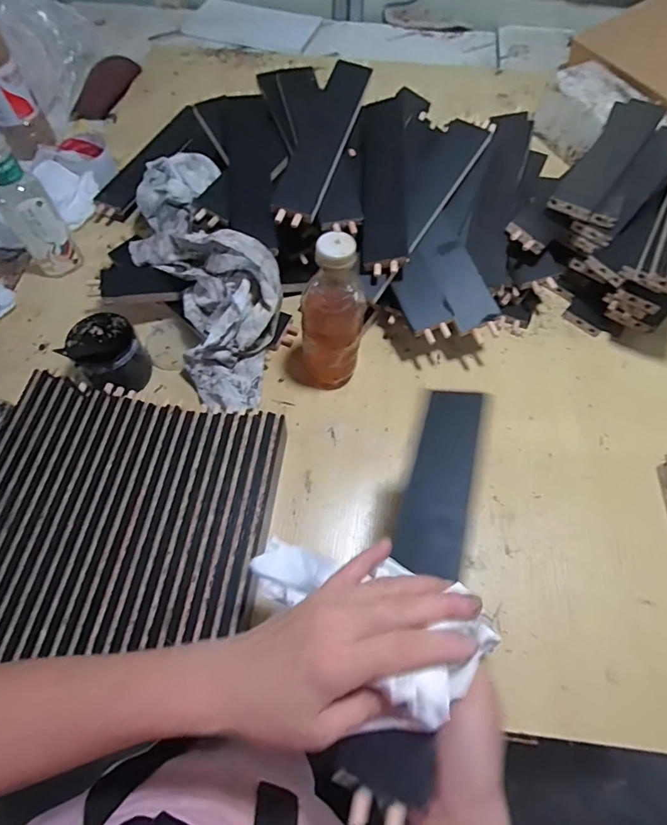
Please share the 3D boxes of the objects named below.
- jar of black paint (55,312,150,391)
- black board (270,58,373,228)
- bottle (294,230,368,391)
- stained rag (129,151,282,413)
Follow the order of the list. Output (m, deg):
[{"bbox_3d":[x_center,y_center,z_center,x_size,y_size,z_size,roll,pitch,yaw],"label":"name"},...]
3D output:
[{"bbox_3d":[-0.275,-0.069,0.590,0.080,0.073,0.079,0,64,0],"label":"jar of black paint"},{"bbox_3d":[-0.015,-0.369,0.640,0.061,0.019,0.304,15,69,11],"label":"black board"},{"bbox_3d":[-0.008,-0.102,0.540,0.083,0.202,0.064,4,64,1],"label":"bottle"},{"bbox_3d":[-0.181,-0.210,0.633,0.154,0.106,0.425,-23,66,-11],"label":"stained rag"}]

